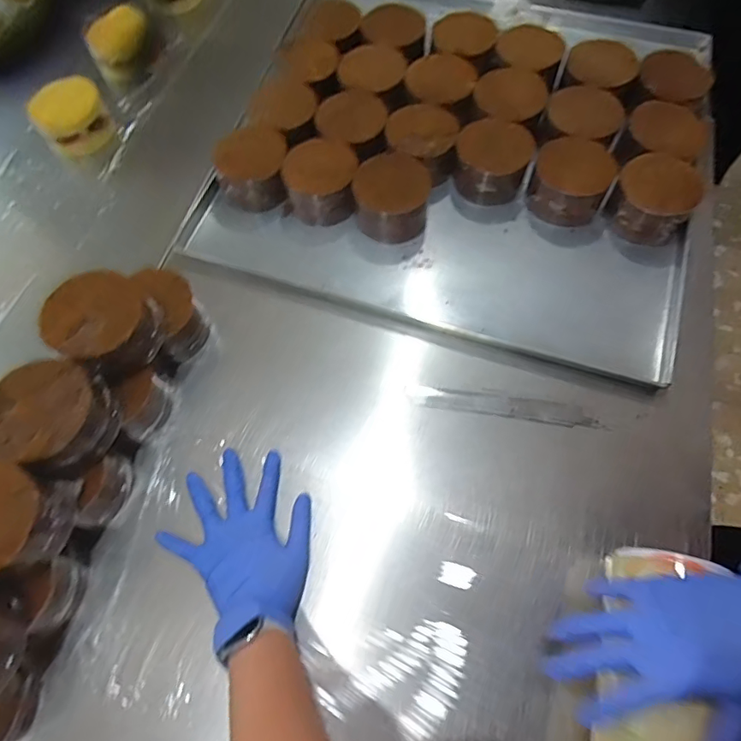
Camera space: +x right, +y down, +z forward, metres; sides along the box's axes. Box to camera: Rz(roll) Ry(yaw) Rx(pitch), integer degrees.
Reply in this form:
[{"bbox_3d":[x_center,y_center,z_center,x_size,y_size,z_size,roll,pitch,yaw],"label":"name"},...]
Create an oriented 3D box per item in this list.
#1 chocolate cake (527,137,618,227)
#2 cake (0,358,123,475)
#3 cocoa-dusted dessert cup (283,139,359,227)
[{"bbox_3d":[0.257,-0.242,0.657,0.097,0.064,0.093,20,68,10],"label":"chocolate cake"},{"bbox_3d":[-0.296,0.044,0.467,0.092,0.054,0.090,-1,66,1],"label":"cake"},{"bbox_3d":[-0.064,-0.250,0.676,0.089,0.053,0.096,-1,66,1],"label":"cocoa-dusted dessert cup"}]

